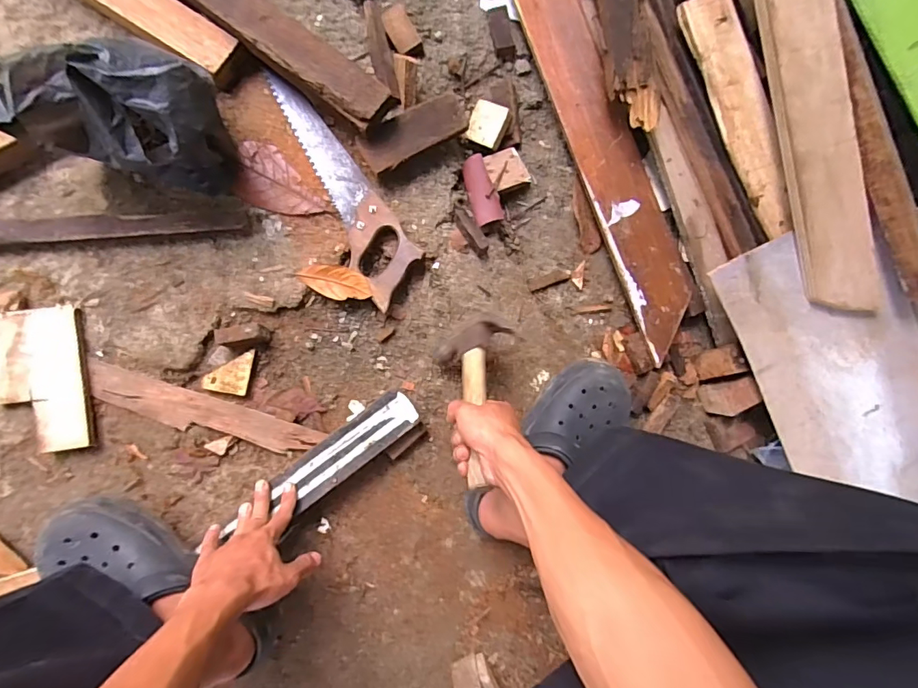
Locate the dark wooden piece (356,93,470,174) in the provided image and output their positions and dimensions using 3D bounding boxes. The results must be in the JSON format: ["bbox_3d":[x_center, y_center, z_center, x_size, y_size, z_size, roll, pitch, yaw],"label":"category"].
[{"bbox_3d":[-0.058,-0.282,0.643,0.146,0.013,0.057,-32,92,-7],"label":"dark wooden piece"}]

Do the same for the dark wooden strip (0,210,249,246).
[{"bbox_3d":[-0.475,-0.145,0.606,0.402,0.033,0.033,-6,87,-9],"label":"dark wooden strip"}]

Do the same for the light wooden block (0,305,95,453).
[{"bbox_3d":[-0.518,0.045,0.601,0.102,0.026,0.174,-8,88,-9],"label":"light wooden block"}]

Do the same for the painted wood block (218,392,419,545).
[{"bbox_3d":[-0.165,0.149,0.604,0.255,0.013,0.058,-37,92,-7],"label":"painted wood block"}]

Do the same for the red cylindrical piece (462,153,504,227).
[{"bbox_3d":[0.028,-0.215,0.685,0.043,0.034,0.101,-17,90,-8],"label":"red cylindrical piece"}]

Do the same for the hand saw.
[{"bbox_3d":[-0.164,-0.210,0.651,0.084,0.033,0.333,-35,92,-9],"label":"hand saw"}]

